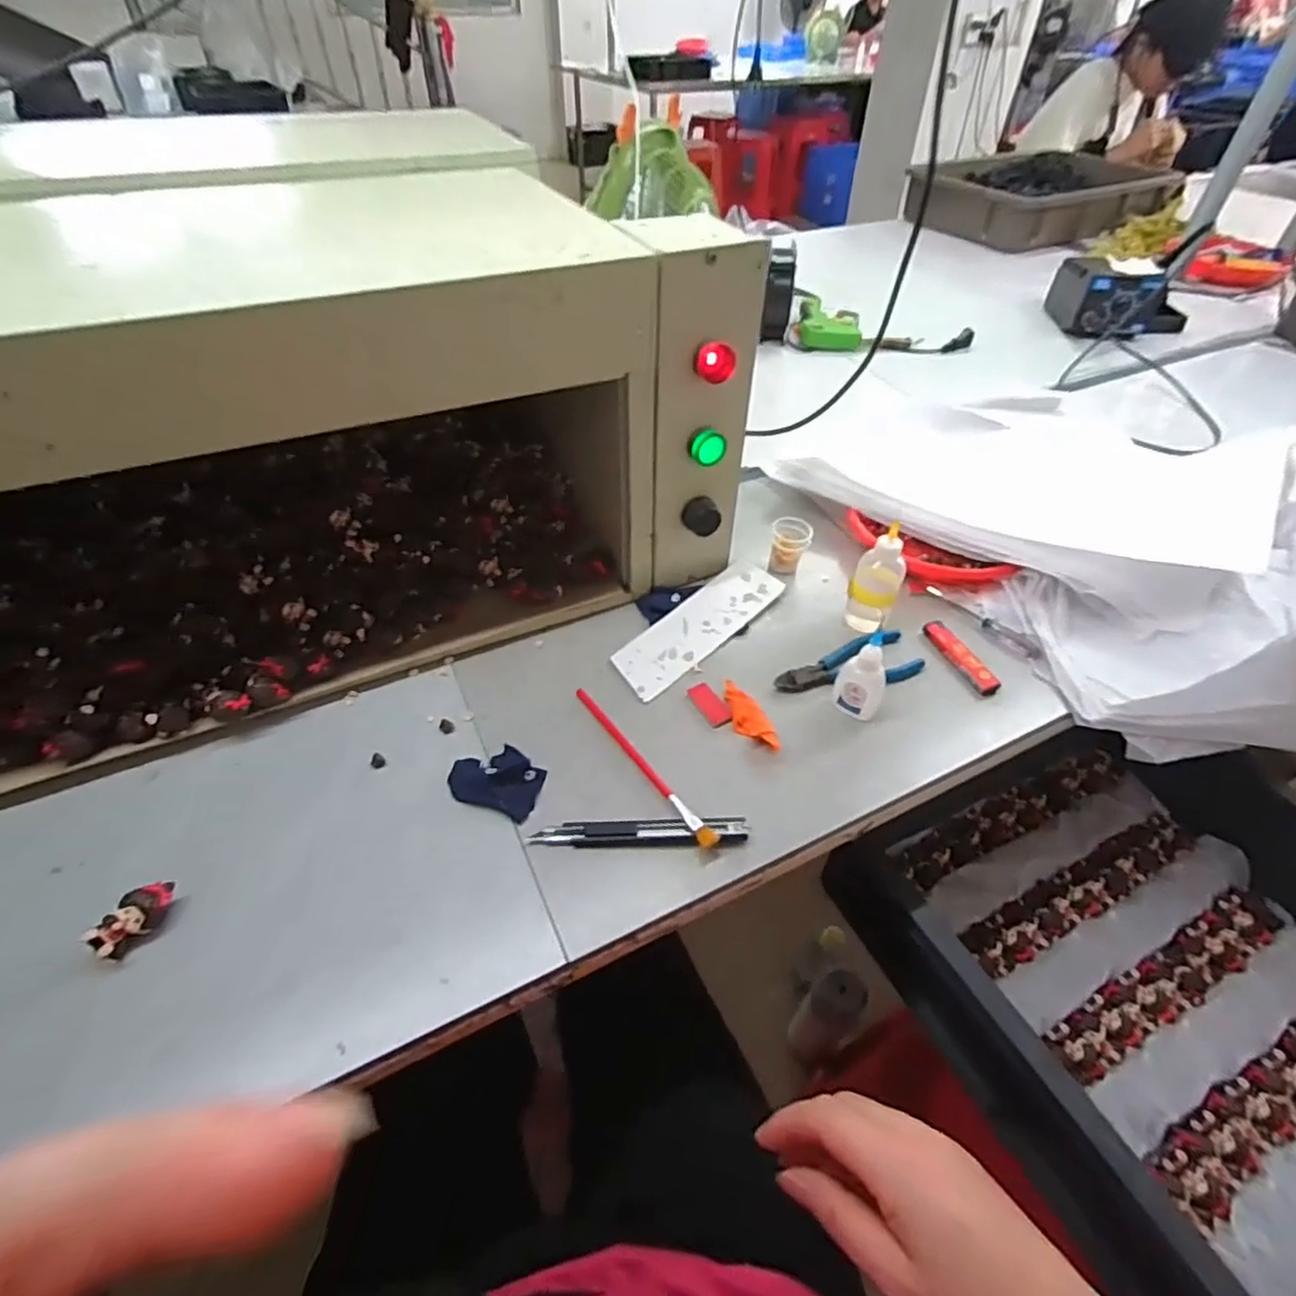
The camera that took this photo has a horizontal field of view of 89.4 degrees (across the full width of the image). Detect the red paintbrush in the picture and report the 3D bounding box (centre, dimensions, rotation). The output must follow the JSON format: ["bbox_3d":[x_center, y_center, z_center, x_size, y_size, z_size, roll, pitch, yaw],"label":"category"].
[{"bbox_3d":[-0.004,0.078,0.467,0.014,0.010,0.161,-26,52,-23],"label":"red paintbrush"}]

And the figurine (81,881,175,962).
[{"bbox_3d":[-0.292,0.153,0.372,0.013,0.021,0.044,25,51,21],"label":"figurine"}]

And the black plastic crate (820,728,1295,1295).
[{"bbox_3d":[0.475,0.318,0.503,0.395,0.119,0.574,-20,49,-19],"label":"black plastic crate"}]

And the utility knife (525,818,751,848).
[{"bbox_3d":[-0.005,0.121,0.431,0.141,0.008,0.017,-1,46,-2],"label":"utility knife"}]

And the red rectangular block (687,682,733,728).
[{"bbox_3d":[0.048,0.043,0.506,0.019,0.004,0.041,-24,51,-22],"label":"red rectangular block"}]

